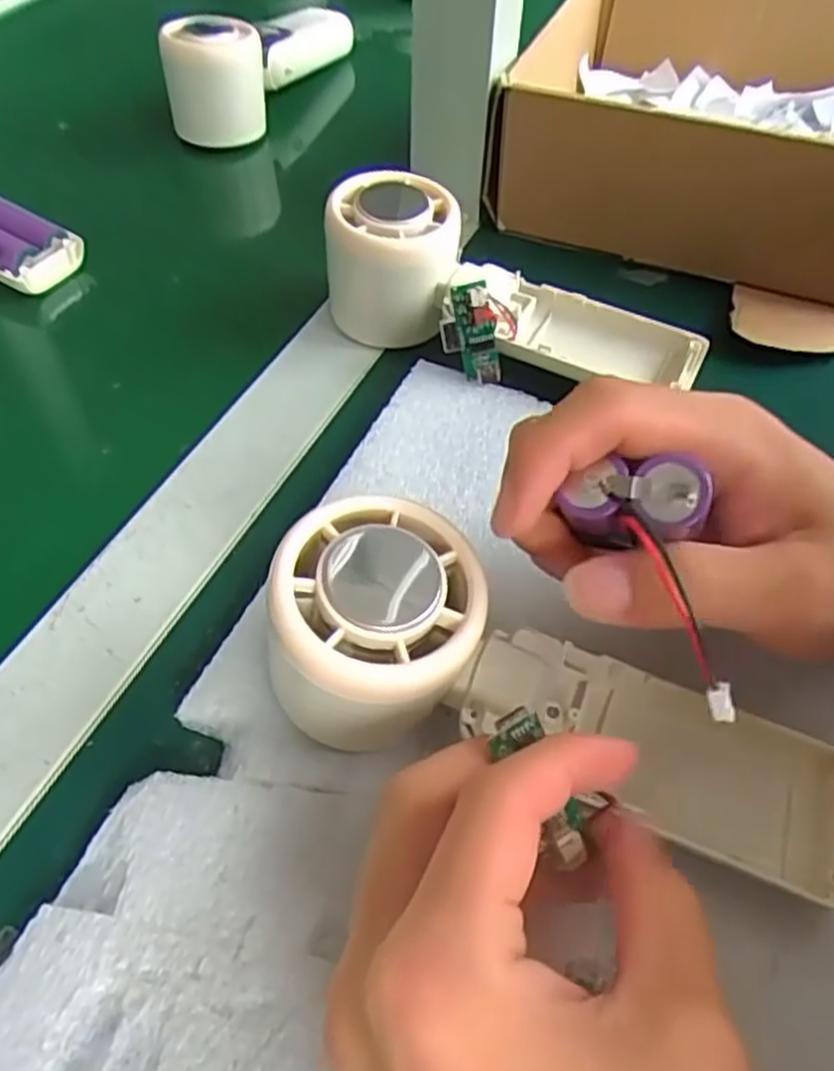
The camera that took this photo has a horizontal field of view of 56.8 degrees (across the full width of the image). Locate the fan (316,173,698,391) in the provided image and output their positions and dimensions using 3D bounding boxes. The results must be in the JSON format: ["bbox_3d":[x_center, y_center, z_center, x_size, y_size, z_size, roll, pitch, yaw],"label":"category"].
[{"bbox_3d":[0.037,-0.095,0.320,0.161,0.060,0.057,22,55,16],"label":"fan"}]

